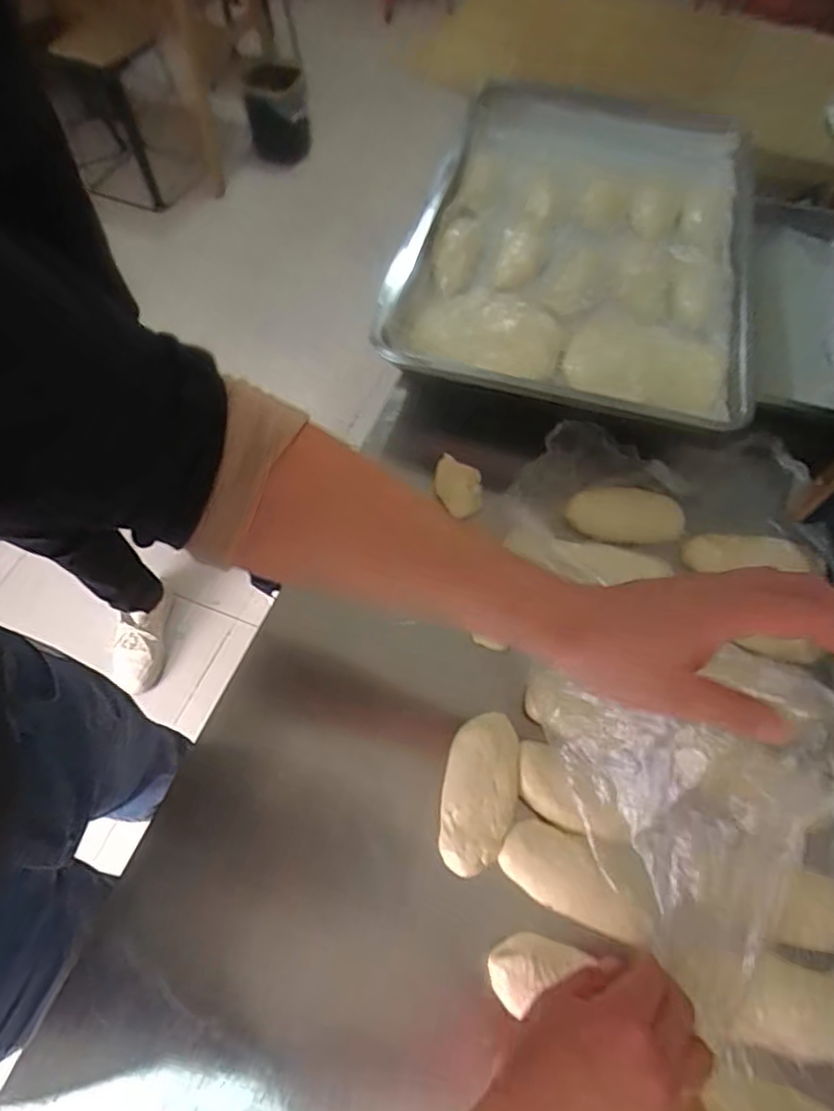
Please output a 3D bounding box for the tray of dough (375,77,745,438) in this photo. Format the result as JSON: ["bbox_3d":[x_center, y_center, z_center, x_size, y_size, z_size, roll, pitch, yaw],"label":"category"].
[{"bbox_3d":[0.210,-0.419,0.784,0.421,0.092,0.625,12,63,6],"label":"tray of dough"}]

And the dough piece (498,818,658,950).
[{"bbox_3d":[0.126,0.252,0.467,0.118,0.023,0.064,16,63,8],"label":"dough piece"}]

